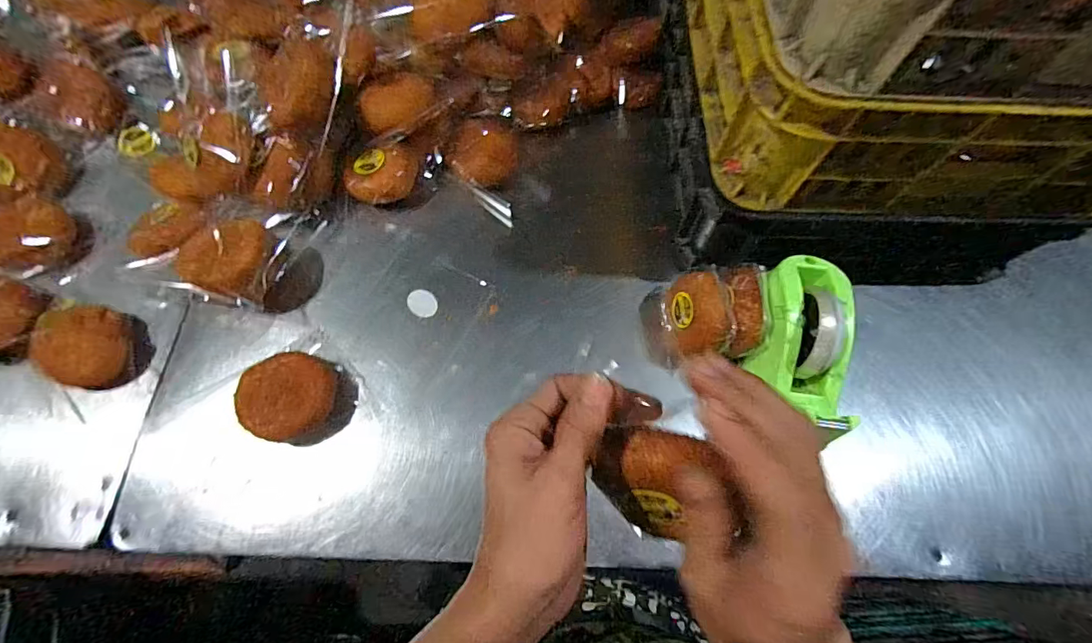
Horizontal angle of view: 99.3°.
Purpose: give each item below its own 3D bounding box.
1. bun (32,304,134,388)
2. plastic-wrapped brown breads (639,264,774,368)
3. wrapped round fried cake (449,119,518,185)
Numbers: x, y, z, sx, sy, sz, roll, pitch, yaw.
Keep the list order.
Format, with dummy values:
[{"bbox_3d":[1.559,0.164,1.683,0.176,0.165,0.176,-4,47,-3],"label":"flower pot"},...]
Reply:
[{"bbox_3d":[-0.510,0.024,0.509,0.090,0.039,0.084,0,69,0],"label":"bun"},{"bbox_3d":[0.172,-0.004,0.511,0.113,0.091,0.102,-1,69,0],"label":"plastic-wrapped brown breads"},{"bbox_3d":[-0.080,-0.225,0.621,0.076,0.040,0.082,0,69,0],"label":"wrapped round fried cake"}]

